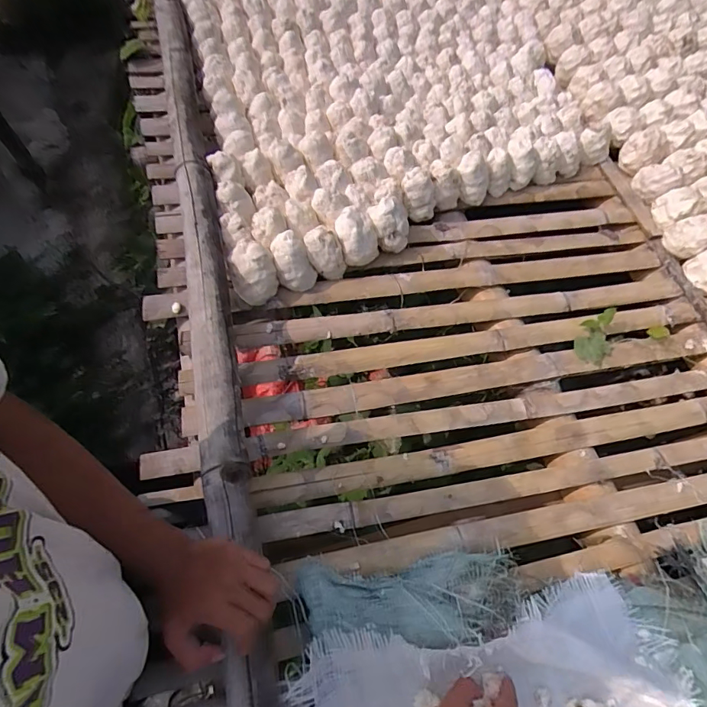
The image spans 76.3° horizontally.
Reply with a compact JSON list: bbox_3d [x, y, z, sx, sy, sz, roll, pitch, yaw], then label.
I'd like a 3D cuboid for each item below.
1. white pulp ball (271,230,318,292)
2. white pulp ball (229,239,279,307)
[{"bbox_3d":[-0.104,-0.156,0.791,0.066,0.089,0.072,2,63,-3],"label":"white pulp ball"},{"bbox_3d":[-0.171,-0.142,0.765,0.076,0.072,0.094,-6,64,-7],"label":"white pulp ball"}]

